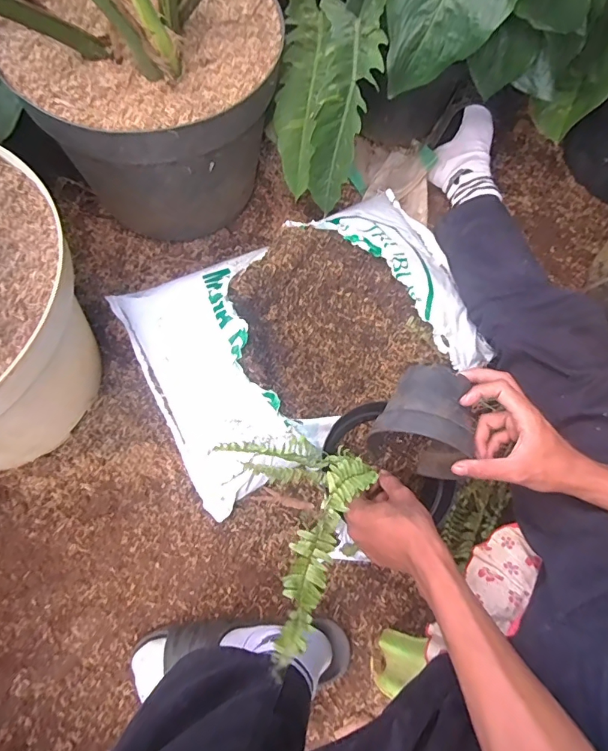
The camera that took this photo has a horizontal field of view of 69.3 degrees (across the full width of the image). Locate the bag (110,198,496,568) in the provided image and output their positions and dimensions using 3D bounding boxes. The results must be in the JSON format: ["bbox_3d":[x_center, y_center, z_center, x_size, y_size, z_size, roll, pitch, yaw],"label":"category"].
[{"bbox_3d":[0.016,-0.091,0.677,0.538,0.113,0.364,-29,74,-11],"label":"bag"}]

